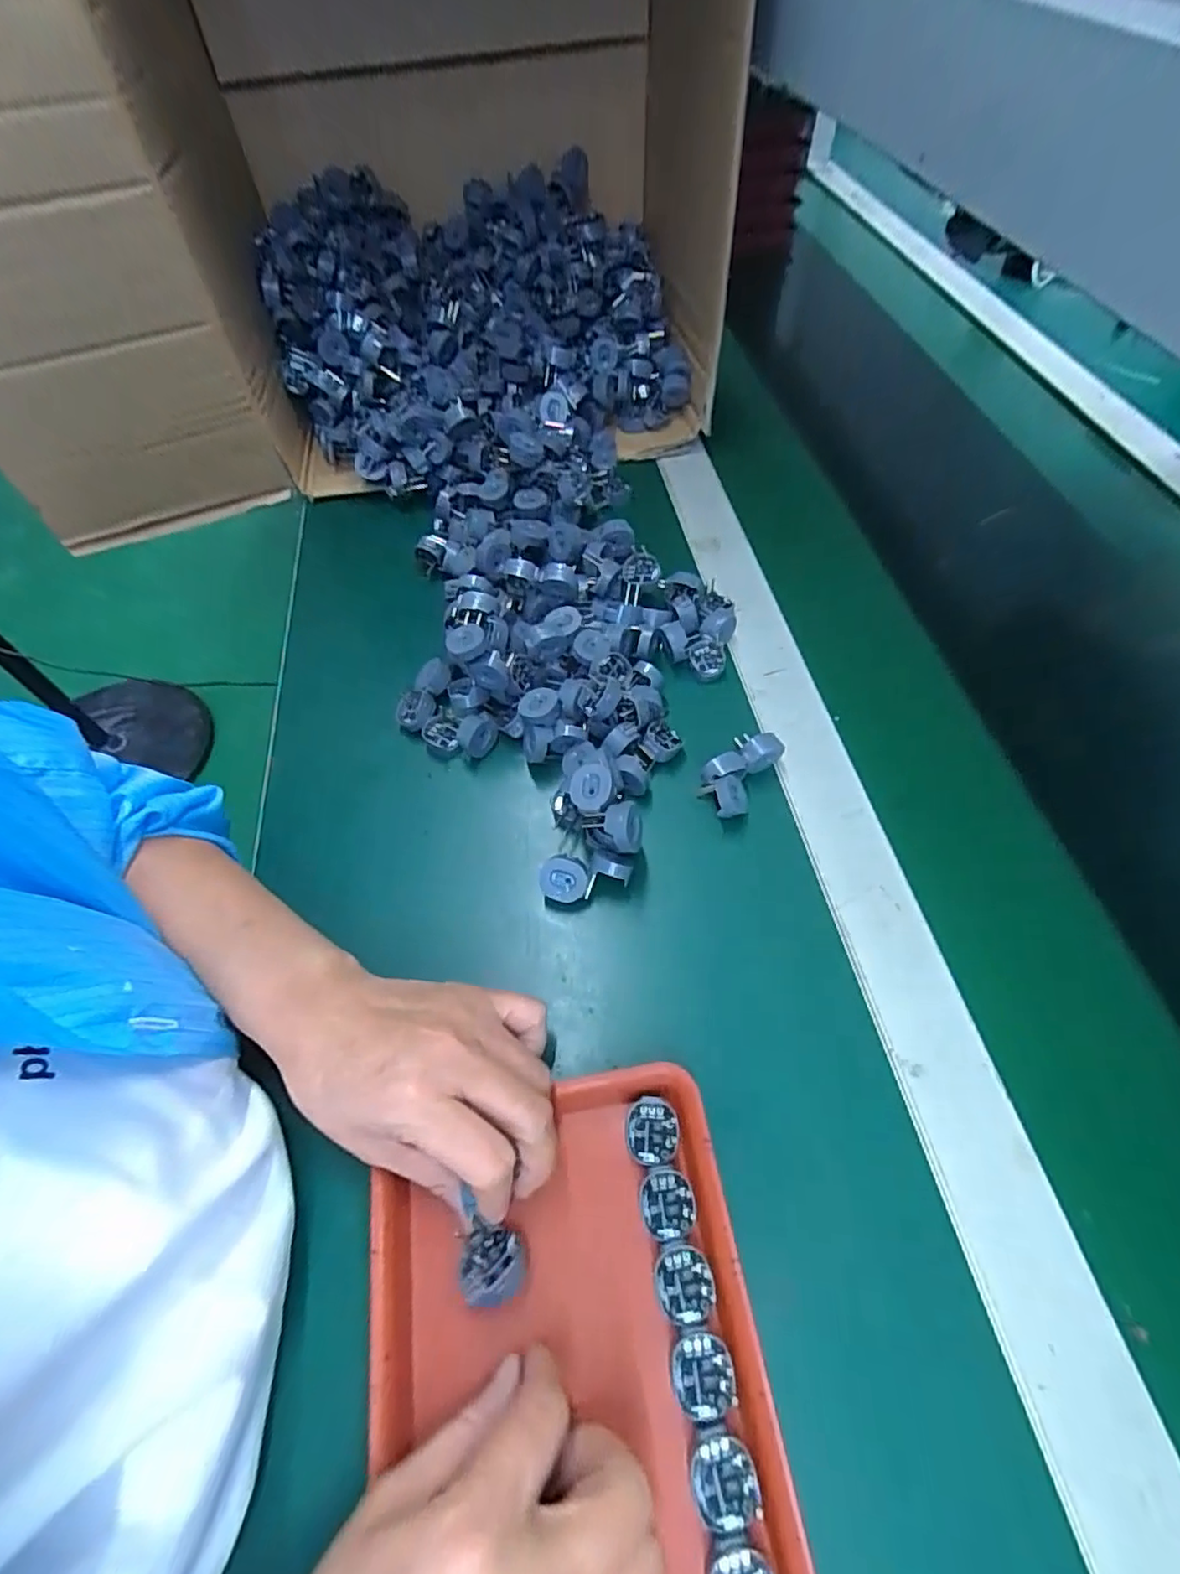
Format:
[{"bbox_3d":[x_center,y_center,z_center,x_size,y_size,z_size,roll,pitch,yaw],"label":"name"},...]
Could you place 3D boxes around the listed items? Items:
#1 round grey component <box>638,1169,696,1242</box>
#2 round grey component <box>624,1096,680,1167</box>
[{"bbox_3d":[0.035,0.192,0.288,0.025,0.005,0.027,2,57,3],"label":"round grey component"},{"bbox_3d":[0.030,0.167,0.304,0.025,0.007,0.028,5,57,5],"label":"round grey component"}]

